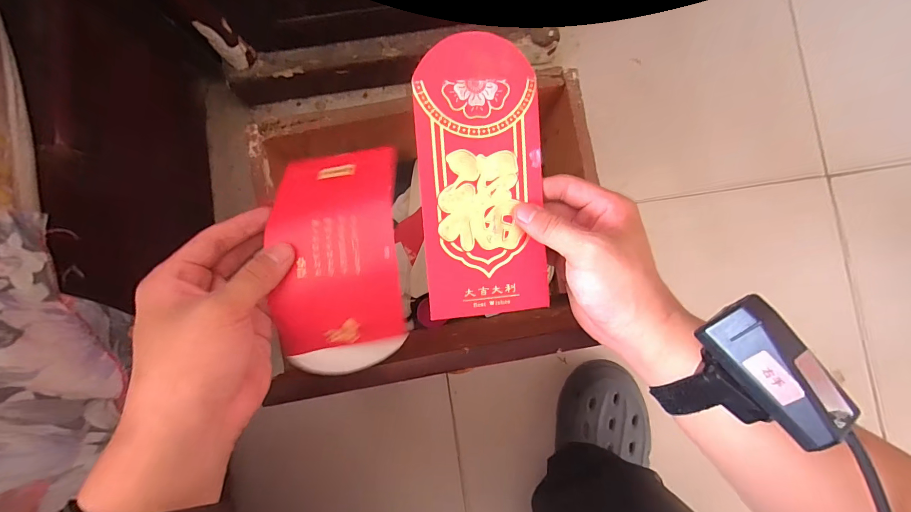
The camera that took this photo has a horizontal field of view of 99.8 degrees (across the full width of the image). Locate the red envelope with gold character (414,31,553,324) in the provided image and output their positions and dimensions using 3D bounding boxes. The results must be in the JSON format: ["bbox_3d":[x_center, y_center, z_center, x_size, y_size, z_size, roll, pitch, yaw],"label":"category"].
[{"bbox_3d":[0.019,-0.053,0.270,0.087,0.008,0.187,-5,94,-10],"label":"red envelope with gold character"}]

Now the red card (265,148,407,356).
[{"bbox_3d":[-0.082,-0.006,0.275,0.086,0.039,0.139,-4,84,1],"label":"red card"}]

